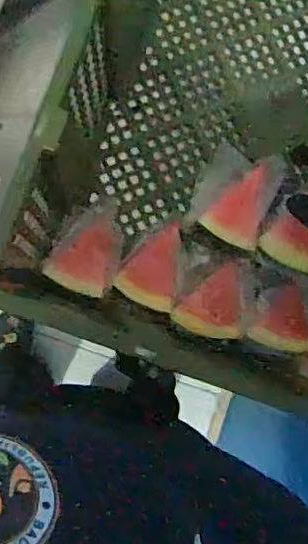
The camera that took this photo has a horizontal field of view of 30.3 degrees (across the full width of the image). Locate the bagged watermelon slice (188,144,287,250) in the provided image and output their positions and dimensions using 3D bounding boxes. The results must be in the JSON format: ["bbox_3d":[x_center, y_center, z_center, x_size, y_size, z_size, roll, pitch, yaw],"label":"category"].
[{"bbox_3d":[0.080,-0.076,0.547,0.068,0.027,0.099,24,84,-5],"label":"bagged watermelon slice"}]

